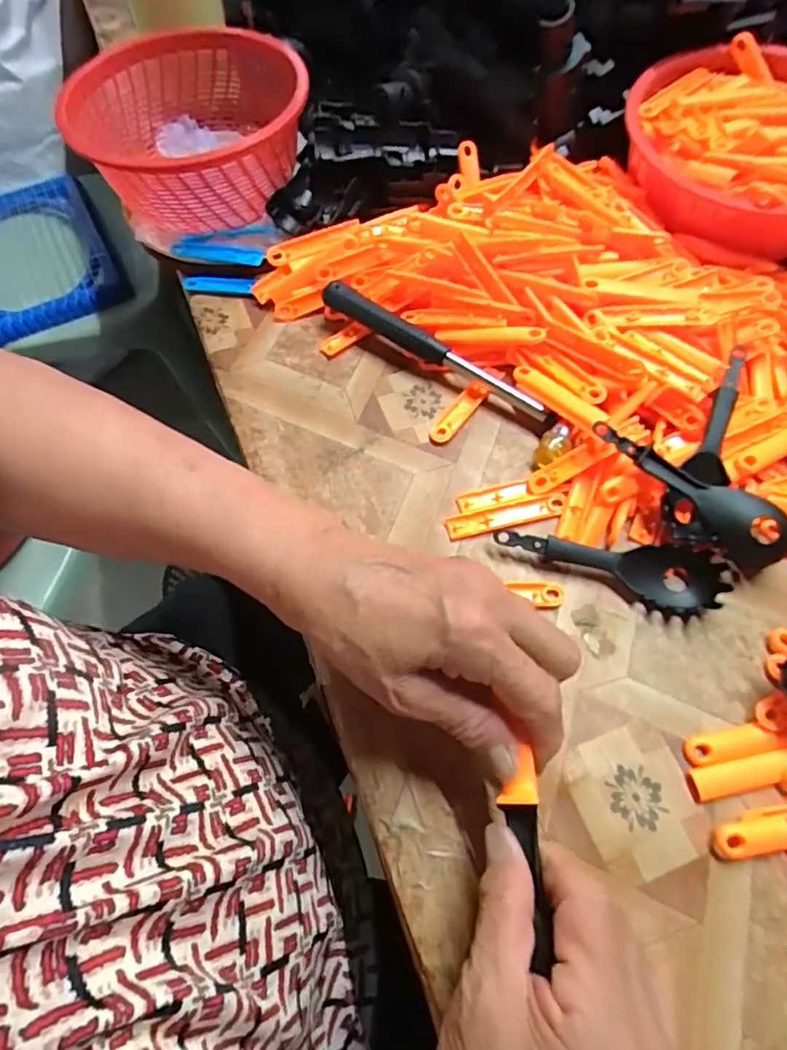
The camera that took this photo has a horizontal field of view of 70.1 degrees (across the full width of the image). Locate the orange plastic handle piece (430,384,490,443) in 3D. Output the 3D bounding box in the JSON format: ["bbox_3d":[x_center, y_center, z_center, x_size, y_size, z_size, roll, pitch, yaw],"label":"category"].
[{"bbox_3d":[0.045,-0.076,0.382,0.014,0.006,0.054,35,68,18],"label":"orange plastic handle piece"}]

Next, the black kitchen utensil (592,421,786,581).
[{"bbox_3d":[0.170,-0.020,0.323,0.125,0.029,0.025,39,69,5],"label":"black kitchen utensil"}]

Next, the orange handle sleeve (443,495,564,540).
[{"bbox_3d":[0.069,-0.006,0.342,0.075,0.004,0.016,-11,63,-4],"label":"orange handle sleeve"}]

